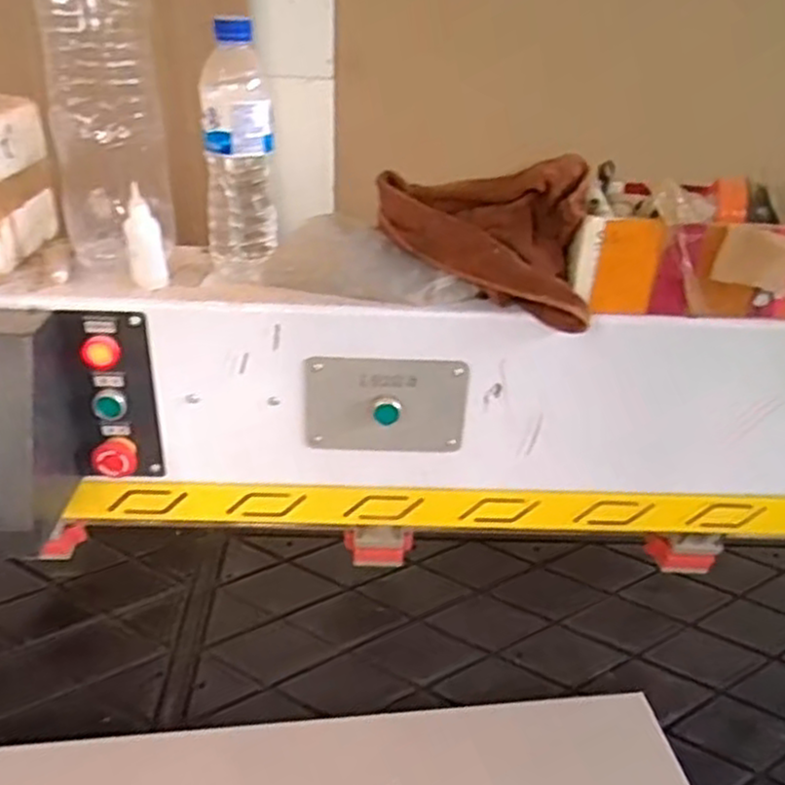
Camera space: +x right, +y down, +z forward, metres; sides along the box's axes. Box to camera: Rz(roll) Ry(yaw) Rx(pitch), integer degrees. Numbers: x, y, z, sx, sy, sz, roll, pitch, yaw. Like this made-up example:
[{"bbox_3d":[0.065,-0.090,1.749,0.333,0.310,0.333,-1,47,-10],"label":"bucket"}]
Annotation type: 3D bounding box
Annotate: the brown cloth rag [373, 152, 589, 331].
[{"bbox_3d":[0.083,-0.152,0.702,0.229,0.116,0.080,18,33,23],"label":"brown cloth rag"}]

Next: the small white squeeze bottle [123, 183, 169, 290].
[{"bbox_3d":[-0.221,-0.137,0.678,0.025,0.086,0.028,-18,36,-32],"label":"small white squeeze bottle"}]

